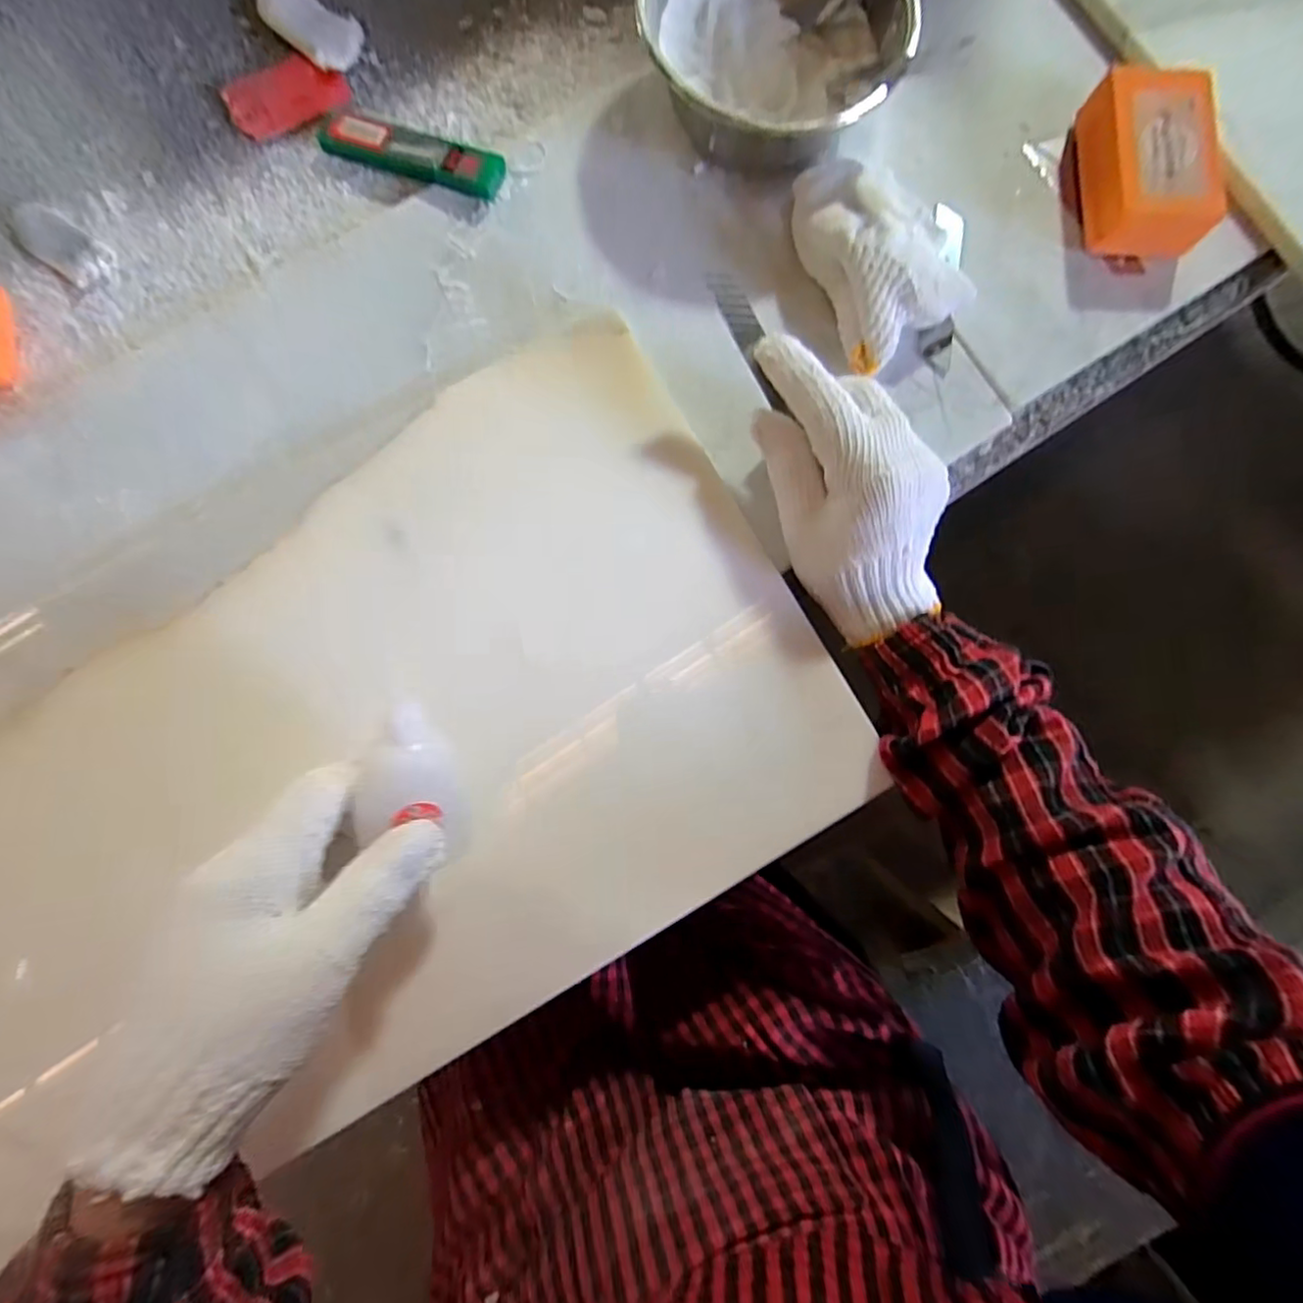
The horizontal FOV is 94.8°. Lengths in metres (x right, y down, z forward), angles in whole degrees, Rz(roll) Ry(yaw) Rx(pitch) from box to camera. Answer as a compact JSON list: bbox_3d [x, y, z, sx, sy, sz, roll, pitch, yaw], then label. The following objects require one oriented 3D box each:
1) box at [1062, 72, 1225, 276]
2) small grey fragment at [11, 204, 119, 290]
[{"bbox_3d":[0.287,-0.284,0.349,0.066,0.032,0.101,4,84,1],"label":"box"},{"bbox_3d":[-0.342,-0.236,0.347,0.065,0.005,0.028,35,85,4],"label":"small grey fragment"}]

